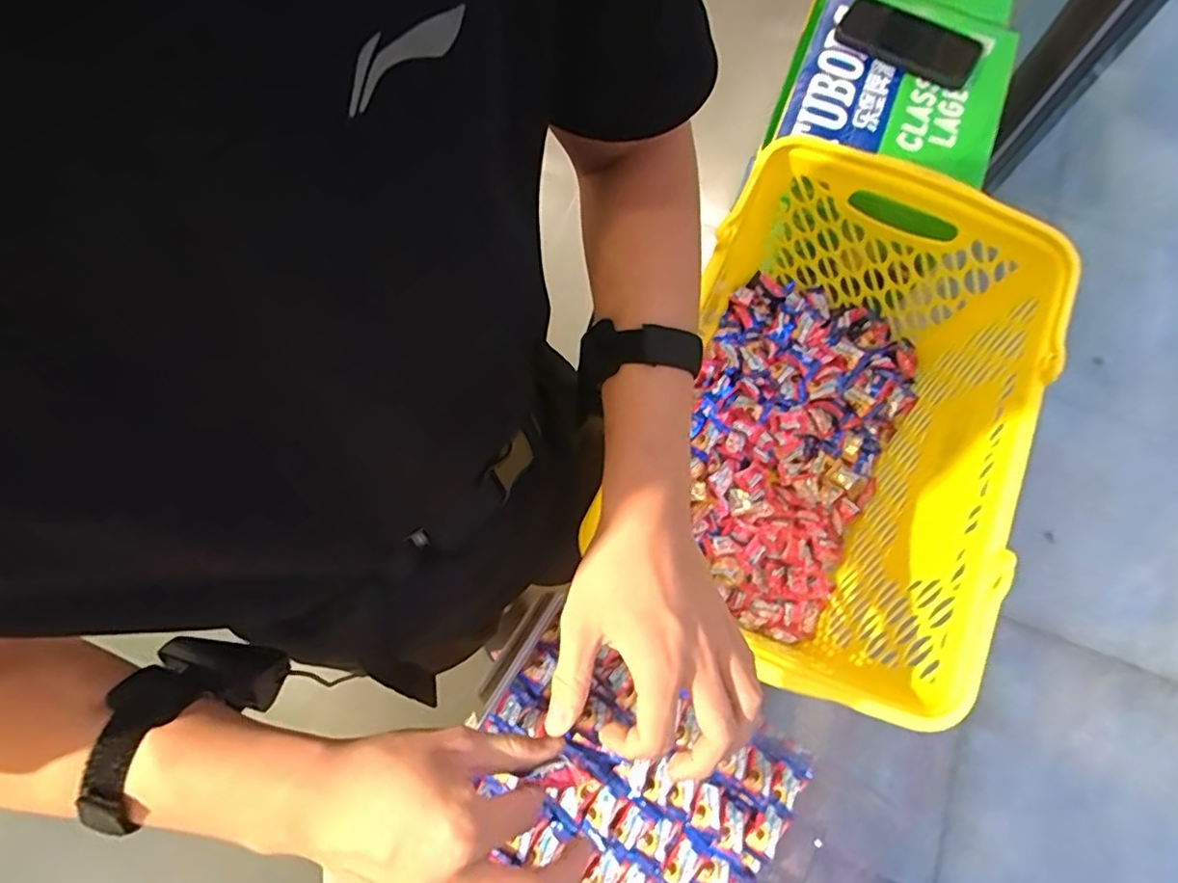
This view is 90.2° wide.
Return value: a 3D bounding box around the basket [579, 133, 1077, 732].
[{"bbox_3d":[0.222,-0.002,0.587,0.295,0.252,0.459,24,73,7],"label":"basket"}]

